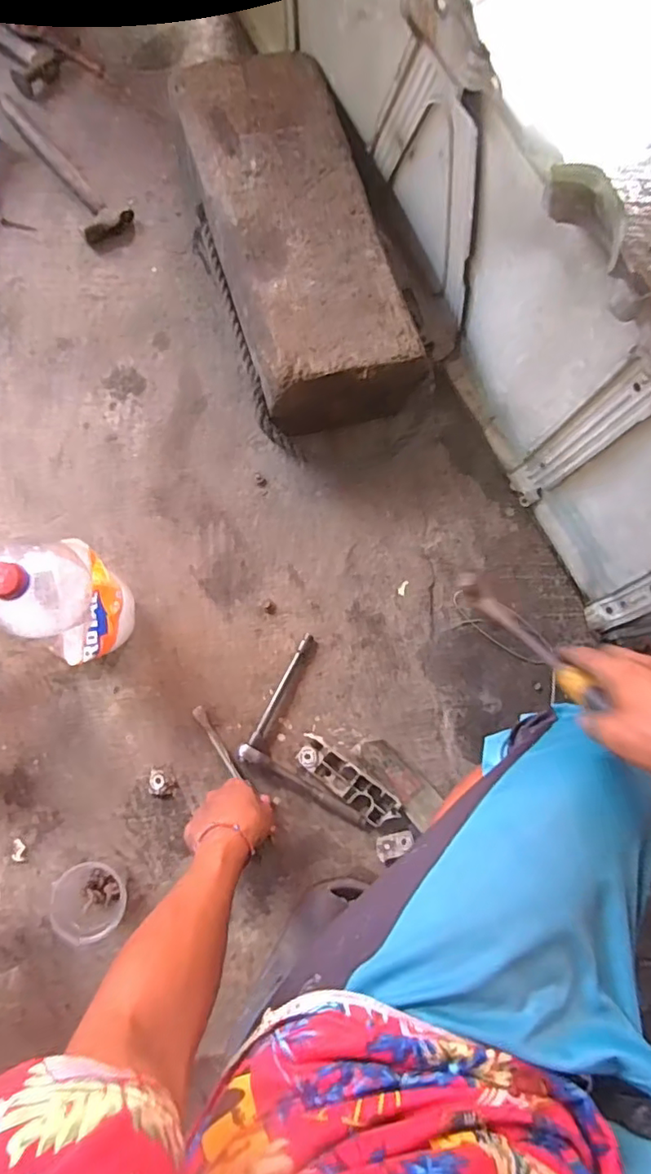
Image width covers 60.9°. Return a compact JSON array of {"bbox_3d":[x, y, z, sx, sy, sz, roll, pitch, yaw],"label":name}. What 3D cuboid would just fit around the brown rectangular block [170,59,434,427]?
[{"bbox_3d":[-0.045,-0.497,0.792,0.220,0.126,0.547,-16,82,-10],"label":"brown rectangular block"}]

